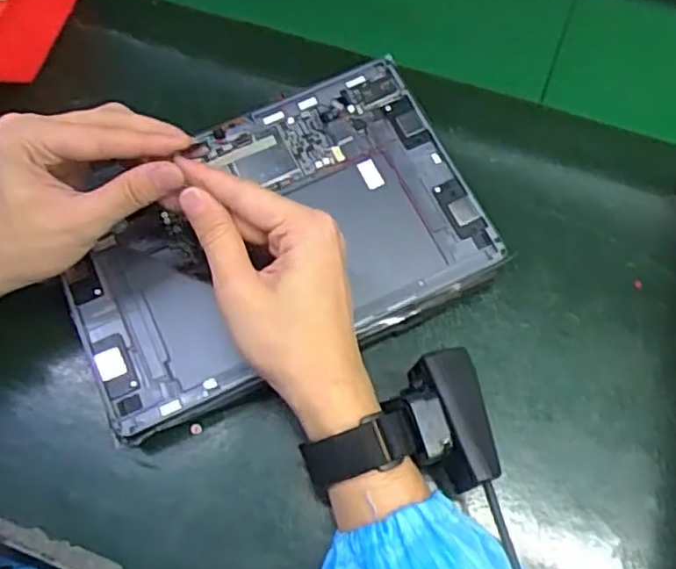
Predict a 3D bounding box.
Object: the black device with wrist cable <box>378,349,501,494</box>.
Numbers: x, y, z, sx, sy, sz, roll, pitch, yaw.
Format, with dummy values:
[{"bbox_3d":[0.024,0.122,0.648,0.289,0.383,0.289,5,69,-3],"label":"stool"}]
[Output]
[{"bbox_3d":[0.055,0.068,0.349,0.044,0.029,0.069,-14,67,-5],"label":"black device with wrist cable"}]

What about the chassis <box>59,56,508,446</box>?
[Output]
[{"bbox_3d":[-0.042,-0.032,0.438,0.258,0.017,0.172,-24,68,-9],"label":"chassis"}]

